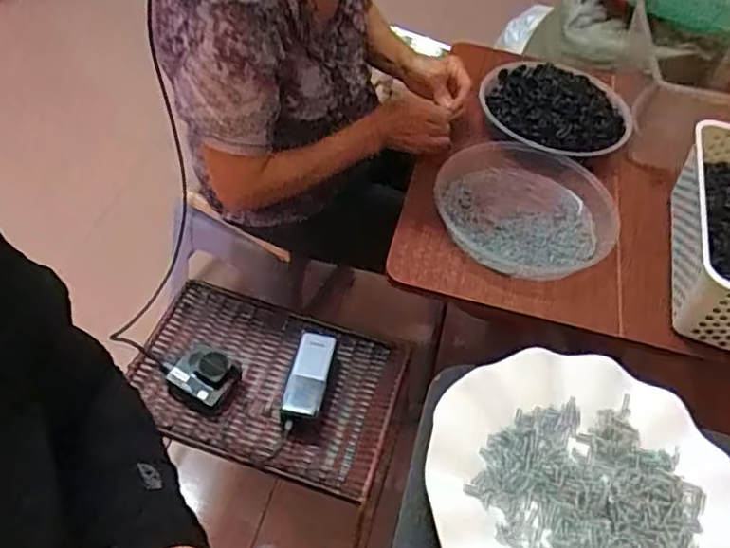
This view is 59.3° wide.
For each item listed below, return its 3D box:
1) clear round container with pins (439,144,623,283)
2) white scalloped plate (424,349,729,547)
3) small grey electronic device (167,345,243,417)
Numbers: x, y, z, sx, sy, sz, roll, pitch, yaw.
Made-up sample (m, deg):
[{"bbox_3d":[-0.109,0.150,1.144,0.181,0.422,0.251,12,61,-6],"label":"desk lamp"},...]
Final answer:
[{"bbox_3d":[0.213,-0.088,0.850,0.233,0.037,0.227,3,49,-3],"label":"clear round container with pins"},{"bbox_3d":[0.127,0.129,0.375,0.176,0.022,0.176,3,49,-3],"label":"white scalloped plate"},{"bbox_3d":[-0.220,0.148,0.871,0.082,0.054,0.080,22,51,13],"label":"small grey electronic device"}]

